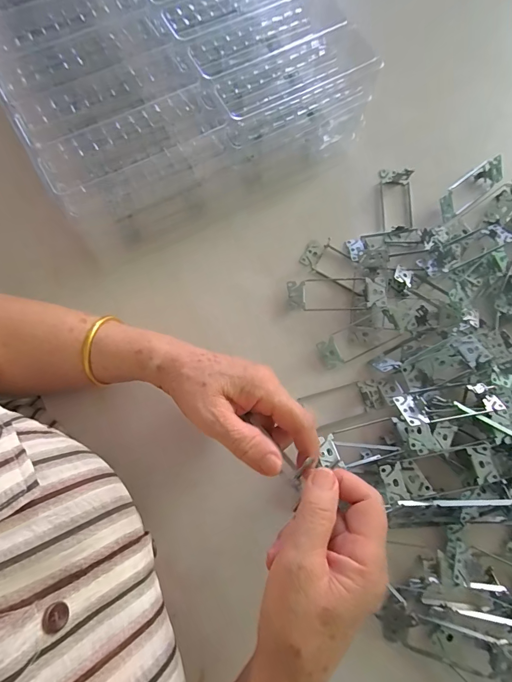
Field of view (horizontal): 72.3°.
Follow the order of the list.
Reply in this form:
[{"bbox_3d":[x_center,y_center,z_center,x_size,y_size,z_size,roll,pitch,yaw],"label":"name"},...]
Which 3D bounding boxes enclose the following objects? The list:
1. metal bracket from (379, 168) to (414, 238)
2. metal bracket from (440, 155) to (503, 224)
[{"bbox_3d":[0.175,-0.173,0.426,0.040,0.021,0.090,2,77,0],"label":"metal bracket"},{"bbox_3d":[0.265,-0.189,0.428,0.102,0.024,0.030,-38,80,-9],"label":"metal bracket"}]

